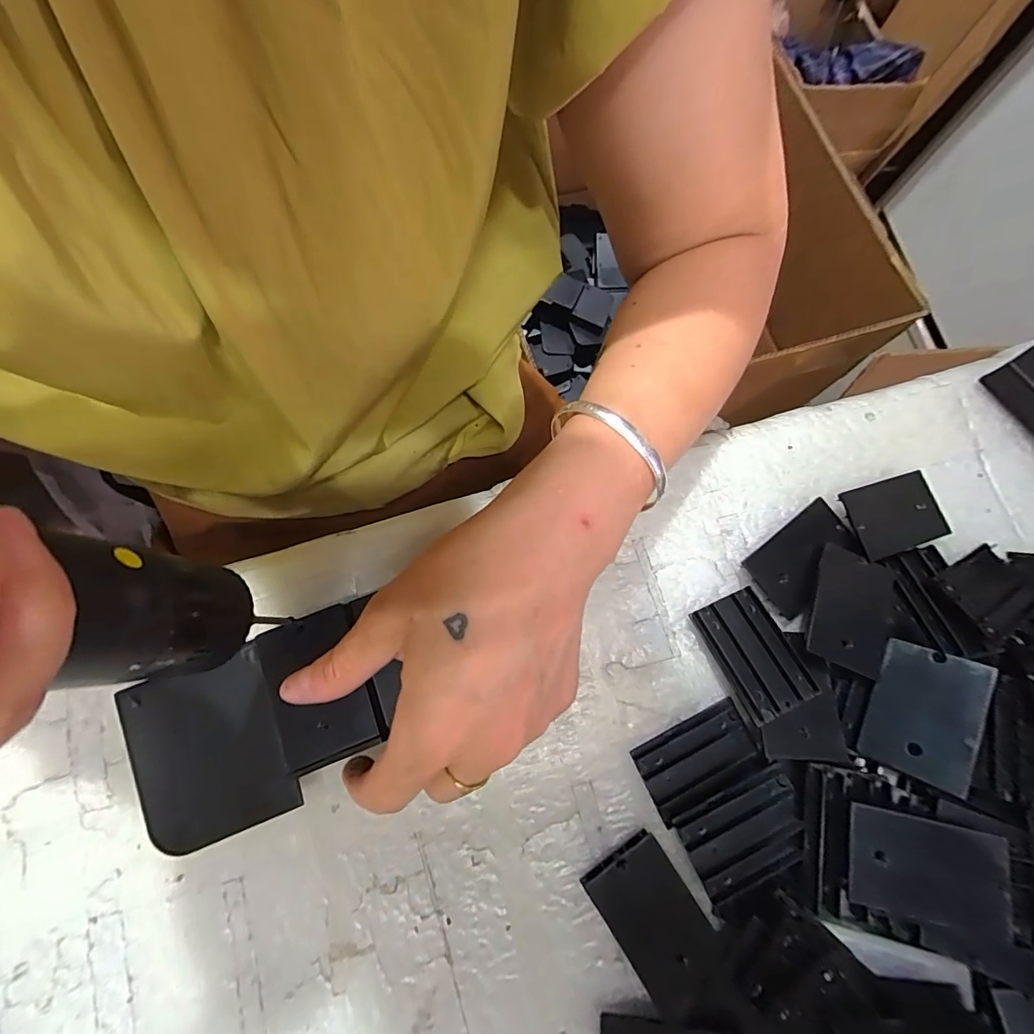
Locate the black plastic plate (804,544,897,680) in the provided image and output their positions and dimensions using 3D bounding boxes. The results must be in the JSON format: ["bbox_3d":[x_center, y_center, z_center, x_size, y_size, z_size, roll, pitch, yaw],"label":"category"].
[{"bbox_3d":[0.161,0.044,0.222,0.035,0.006,0.056,20,72,9],"label":"black plastic plate"}]

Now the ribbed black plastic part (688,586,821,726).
[{"bbox_3d":[0.110,0.063,0.217,0.033,0.006,0.054,-25,66,-1],"label":"ribbed black plastic part"}]

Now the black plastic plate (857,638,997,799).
[{"bbox_3d":[0.175,0.084,0.200,0.036,0.008,0.054,17,75,39],"label":"black plastic plate"}]

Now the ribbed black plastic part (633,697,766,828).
[{"bbox_3d":[0.083,0.111,0.211,0.053,0.006,0.032,-26,80,-8],"label":"ribbed black plastic part"}]

